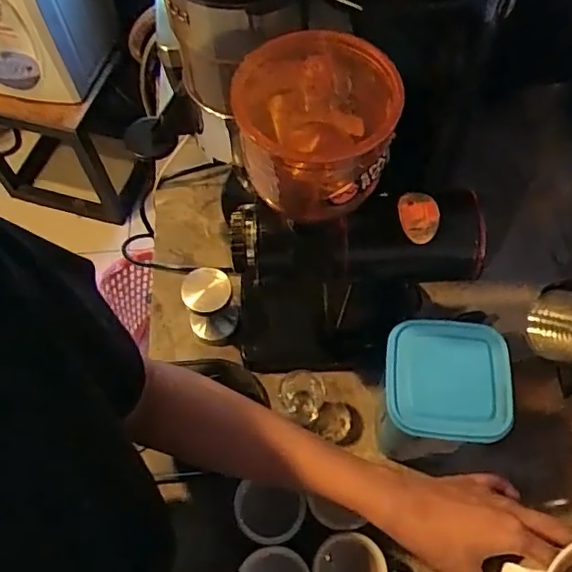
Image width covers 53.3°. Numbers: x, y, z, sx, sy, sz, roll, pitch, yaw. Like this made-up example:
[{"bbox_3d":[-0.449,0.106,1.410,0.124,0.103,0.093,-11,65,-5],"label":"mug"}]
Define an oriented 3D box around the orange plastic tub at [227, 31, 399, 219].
[{"bbox_3d":[0.019,-0.105,0.386,0.109,0.094,0.090,24,66,12],"label":"orange plastic tub"}]

